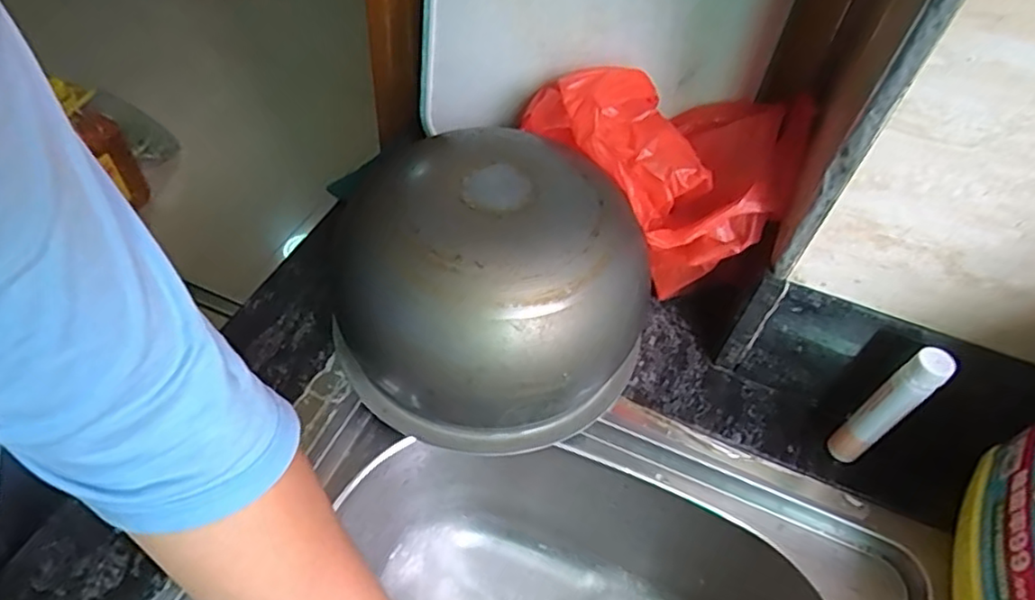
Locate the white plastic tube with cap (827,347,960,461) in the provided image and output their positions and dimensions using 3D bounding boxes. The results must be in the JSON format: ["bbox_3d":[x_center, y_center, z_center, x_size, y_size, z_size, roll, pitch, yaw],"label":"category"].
[{"bbox_3d":[0.229,0.070,0.410,0.018,0.115,0.021,-30,60,-27],"label":"white plastic tube with cap"}]

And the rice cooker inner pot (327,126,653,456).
[{"bbox_3d":[-0.017,-0.010,0.438,0.196,0.133,0.174,16,51,7],"label":"rice cooker inner pot"}]

